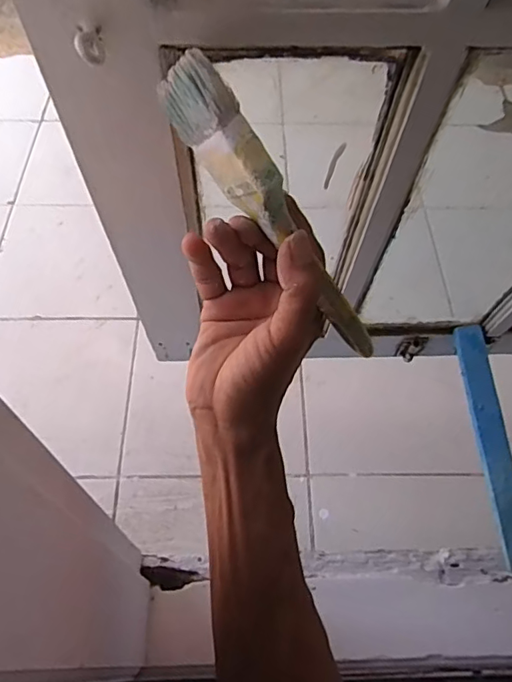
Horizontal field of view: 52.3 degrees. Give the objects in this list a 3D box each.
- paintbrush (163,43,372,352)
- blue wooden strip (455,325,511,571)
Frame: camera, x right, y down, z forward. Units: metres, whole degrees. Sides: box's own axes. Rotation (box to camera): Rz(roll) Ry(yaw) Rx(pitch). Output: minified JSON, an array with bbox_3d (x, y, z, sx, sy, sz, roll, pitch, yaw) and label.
[{"bbox_3d":[0.010,-0.063,0.299,0.049,0.194,0.017,-2,45,48],"label":"paintbrush"},{"bbox_3d":[0.261,0.110,0.572,0.033,0.011,0.262,-5,75,-5],"label":"blue wooden strip"}]

